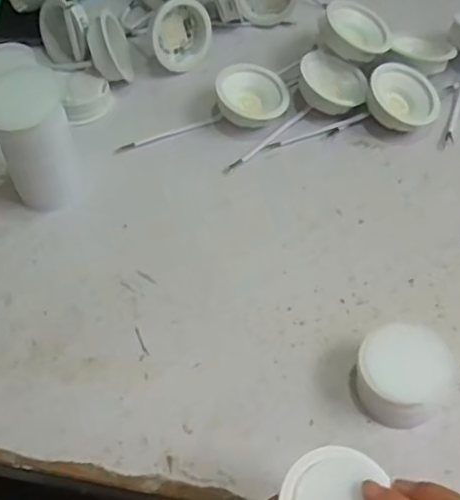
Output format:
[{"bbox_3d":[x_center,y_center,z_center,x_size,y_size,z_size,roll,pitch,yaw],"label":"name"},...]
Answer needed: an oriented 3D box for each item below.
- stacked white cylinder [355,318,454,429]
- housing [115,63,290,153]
[{"bbox_3d":[0.122,0.088,0.439,0.061,0.046,0.059,-1,57,2],"label":"stacked white cylinder"},{"bbox_3d":[-0.025,-0.141,0.601,0.162,0.034,0.063,-8,57,-3],"label":"housing"}]

